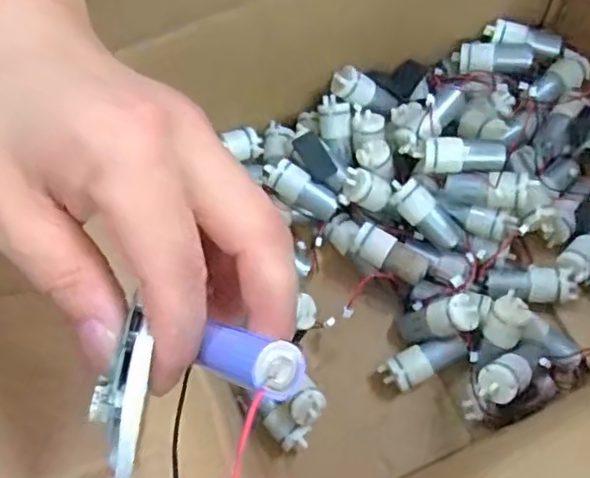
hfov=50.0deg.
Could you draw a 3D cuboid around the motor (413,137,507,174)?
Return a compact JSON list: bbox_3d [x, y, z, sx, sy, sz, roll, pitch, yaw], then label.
[{"bbox_3d":[0.126,-0.062,0.481,0.066,0.022,0.025,0,70,-2],"label":"motor"}]

